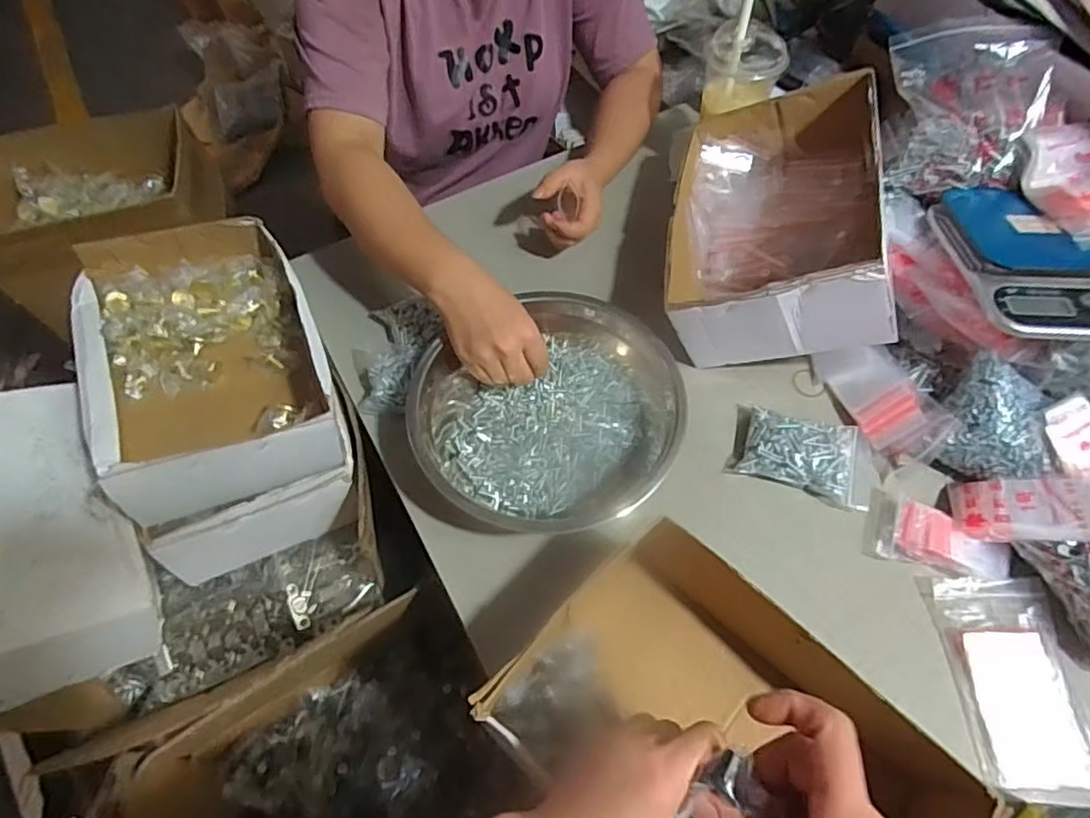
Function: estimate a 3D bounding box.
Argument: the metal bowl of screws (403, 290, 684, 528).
[{"bbox_3d":[0.000,0.001,0.594,0.249,0.068,0.246,-1,60,1],"label":"metal bowl of screws"}]

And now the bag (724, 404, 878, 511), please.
[{"bbox_3d":[0.256,0.043,0.588,0.128,0.030,0.078,18,62,12],"label":"bag"}]

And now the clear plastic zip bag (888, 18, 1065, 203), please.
[{"bbox_3d":[0.436,-0.310,0.630,0.137,0.108,0.159,-4,60,-1],"label":"clear plastic zip bag"}]

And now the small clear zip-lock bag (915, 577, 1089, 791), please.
[{"bbox_3d":[0.378,0.216,0.492,0.087,0.020,0.153,-3,60,0],"label":"small clear zip-lock bag"}]

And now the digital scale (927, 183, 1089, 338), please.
[{"bbox_3d":[0.464,-0.143,0.568,0.157,0.039,0.201,1,60,2],"label":"digital scale"}]

